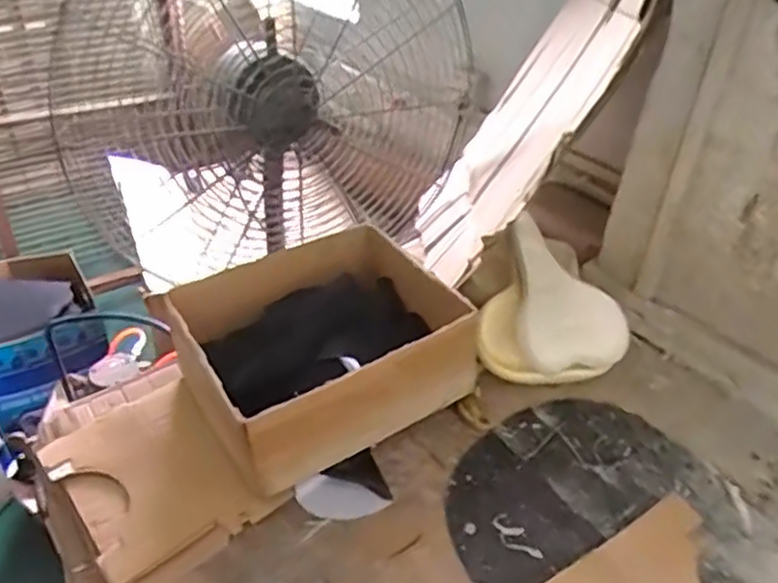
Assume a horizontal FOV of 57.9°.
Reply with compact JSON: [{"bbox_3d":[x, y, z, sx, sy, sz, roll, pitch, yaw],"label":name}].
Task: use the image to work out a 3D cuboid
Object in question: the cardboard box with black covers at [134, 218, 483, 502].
[{"bbox_3d":[-0.076,0.061,0.931,0.365,0.132,0.286,-18,41,-26],"label":"cardboard box with black covers"}]

